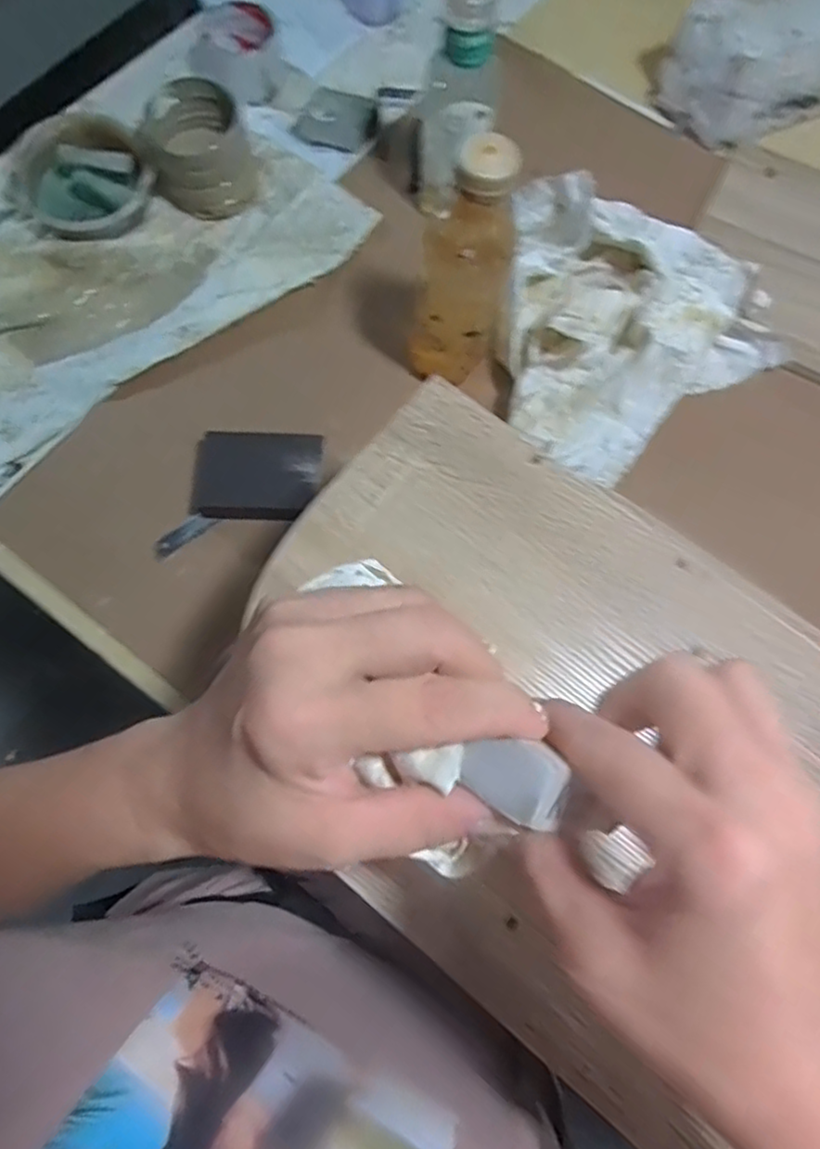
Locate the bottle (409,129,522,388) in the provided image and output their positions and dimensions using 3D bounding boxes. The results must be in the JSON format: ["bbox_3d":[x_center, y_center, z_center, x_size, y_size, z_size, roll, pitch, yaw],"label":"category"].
[{"bbox_3d":[0.039,-0.227,0.500,0.071,0.195,0.064,10,72,2],"label":"bottle"}]

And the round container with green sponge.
[{"bbox_3d":[-0.317,-0.381,0.645,0.126,0.044,0.133,-28,75,-9],"label":"round container with green sponge"}]

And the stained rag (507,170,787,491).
[{"bbox_3d":[0.167,-0.201,0.567,0.236,0.088,0.231,39,76,11],"label":"stained rag"}]

